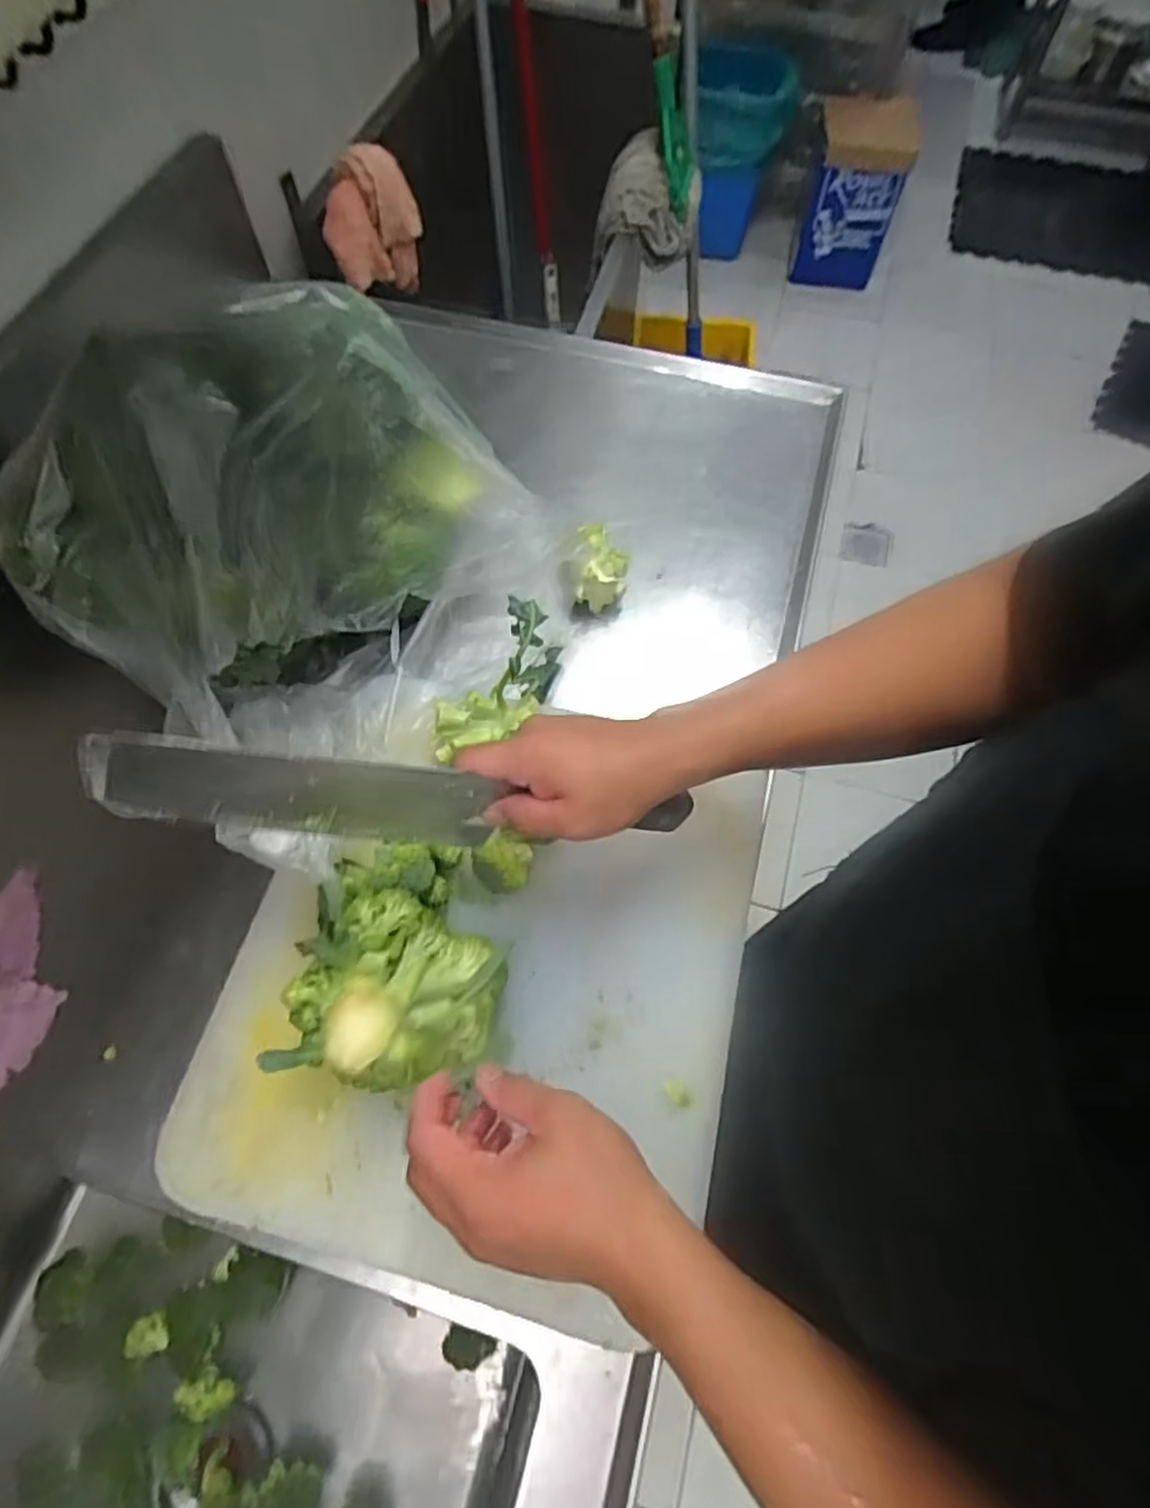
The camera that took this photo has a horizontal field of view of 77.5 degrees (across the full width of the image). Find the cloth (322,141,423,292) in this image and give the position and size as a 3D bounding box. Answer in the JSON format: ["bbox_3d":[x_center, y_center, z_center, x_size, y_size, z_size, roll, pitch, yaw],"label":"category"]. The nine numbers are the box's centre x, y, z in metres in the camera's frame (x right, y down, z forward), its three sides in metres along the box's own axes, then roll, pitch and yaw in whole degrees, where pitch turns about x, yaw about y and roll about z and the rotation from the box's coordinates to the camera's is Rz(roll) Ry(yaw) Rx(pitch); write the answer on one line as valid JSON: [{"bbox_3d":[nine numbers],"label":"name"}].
[{"bbox_3d":[-0.241,-0.628,0.859,0.109,0.156,0.037,-17,66,-8],"label":"cloth"}]

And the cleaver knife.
[{"bbox_3d":[-0.079,0.031,0.417,0.340,0.066,0.019,9,61,-31],"label":"cleaver knife"}]

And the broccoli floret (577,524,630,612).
[{"bbox_3d":[0.025,-0.165,0.642,0.043,0.052,0.060,6,65,2],"label":"broccoli floret"}]

